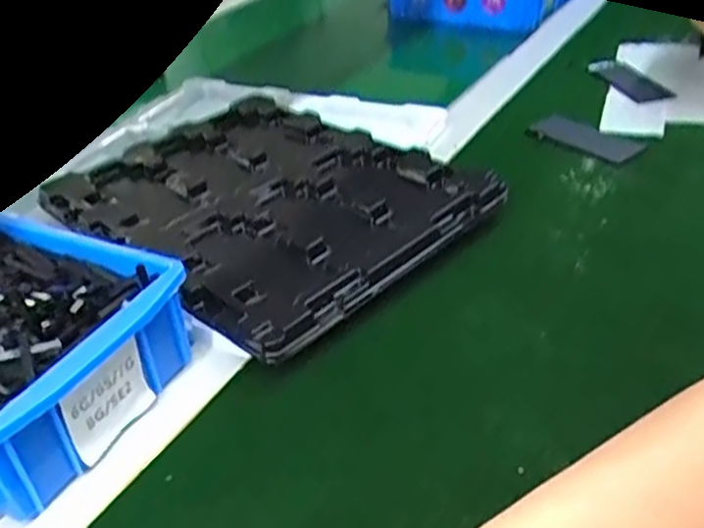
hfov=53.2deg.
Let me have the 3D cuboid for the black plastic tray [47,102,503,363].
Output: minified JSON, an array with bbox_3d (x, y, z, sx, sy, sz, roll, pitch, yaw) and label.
[{"bbox_3d":[-0.064,-0.054,0.520,0.280,0.033,0.231,27,46,36],"label":"black plastic tray"}]

